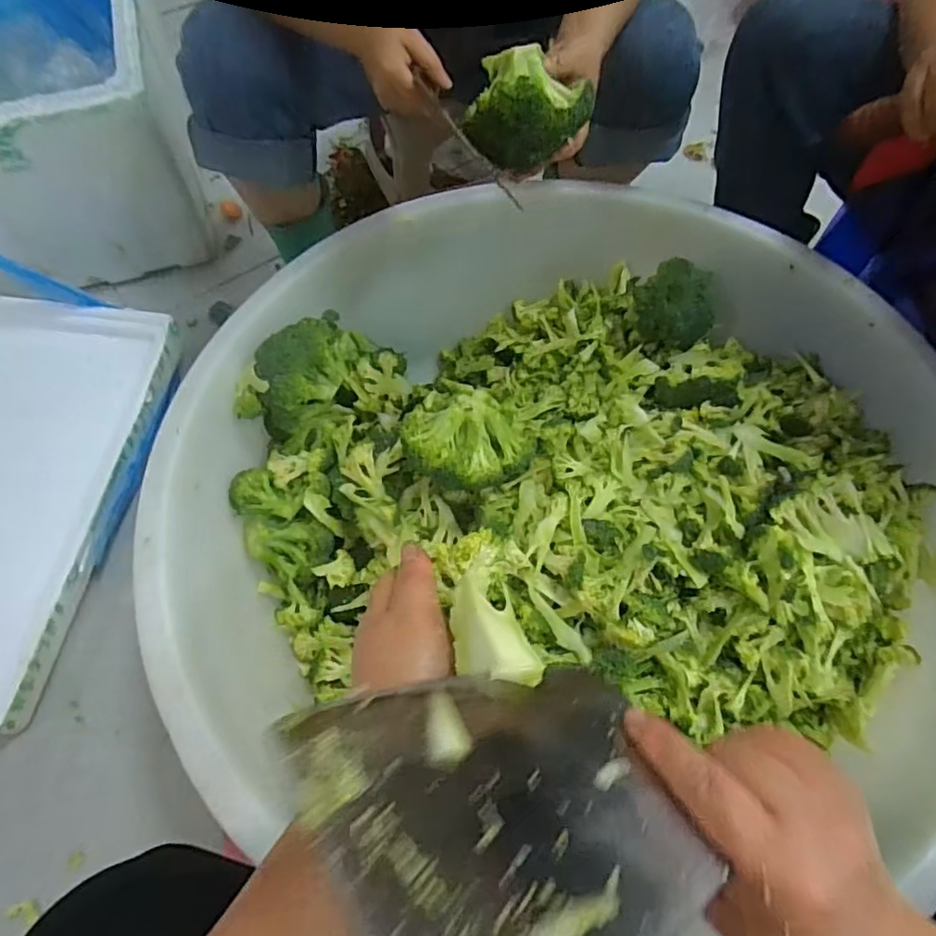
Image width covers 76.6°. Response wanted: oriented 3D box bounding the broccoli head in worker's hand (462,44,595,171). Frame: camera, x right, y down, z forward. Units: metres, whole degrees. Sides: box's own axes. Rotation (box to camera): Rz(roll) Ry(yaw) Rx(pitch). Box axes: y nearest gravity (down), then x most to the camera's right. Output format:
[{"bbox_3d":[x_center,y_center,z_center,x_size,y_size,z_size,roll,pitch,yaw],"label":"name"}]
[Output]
[{"bbox_3d":[0.049,-0.316,0.522,0.105,0.074,0.076,-1,62,0],"label":"broccoli head in worker's hand"}]

